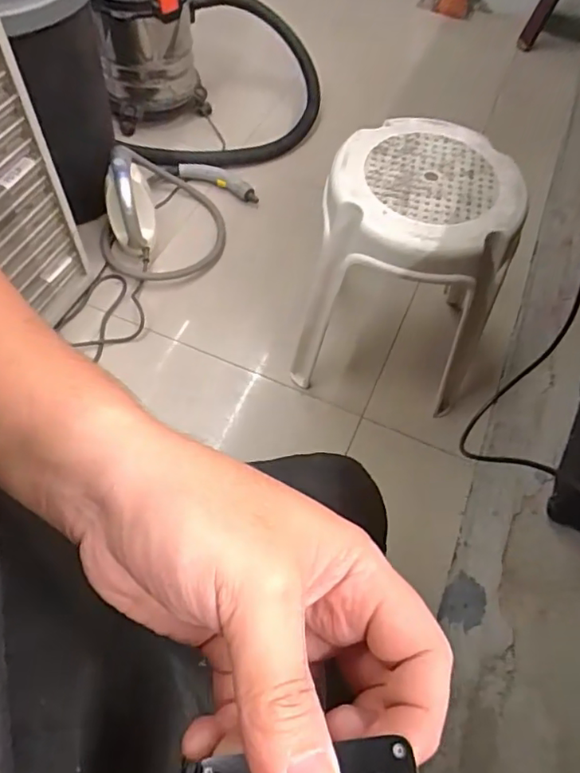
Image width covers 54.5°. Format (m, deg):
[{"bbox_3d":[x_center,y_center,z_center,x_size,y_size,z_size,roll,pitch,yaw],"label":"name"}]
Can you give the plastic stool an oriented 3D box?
[{"bbox_3d":[0.226,-0.225,1.048,0.313,0.396,0.290,19,64,10],"label":"plastic stool"}]

